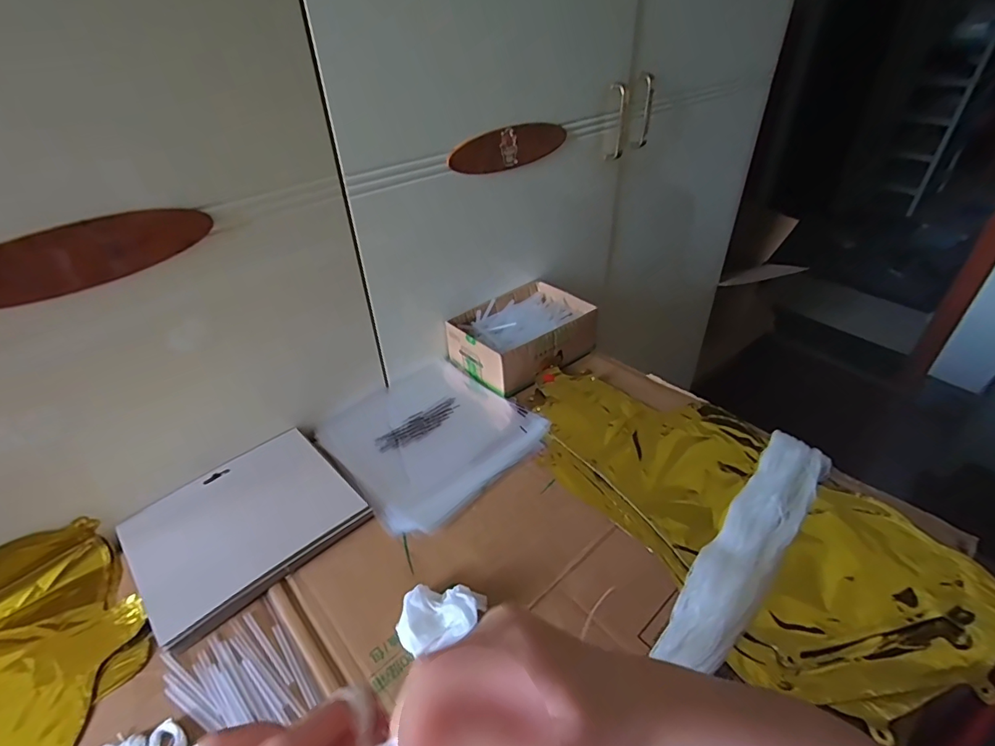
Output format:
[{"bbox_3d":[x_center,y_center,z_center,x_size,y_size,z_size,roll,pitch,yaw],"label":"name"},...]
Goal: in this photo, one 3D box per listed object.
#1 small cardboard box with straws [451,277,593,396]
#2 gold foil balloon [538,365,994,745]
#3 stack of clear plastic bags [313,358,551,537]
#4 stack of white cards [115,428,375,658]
[{"bbox_3d":[0.035,-0.053,0.695,0.184,0.067,0.131,-26,41,-28],"label":"small cardboard box with straws"},{"bbox_3d":[0.234,0.122,0.521,0.264,0.039,0.477,-23,40,-24],"label":"gold foil balloon"},{"bbox_3d":[-0.085,0.074,0.596,0.231,0.015,0.217,28,46,36],"label":"stack of clear plastic bags"},{"bbox_3d":[-0.252,0.147,0.491,0.194,0.024,0.163,-31,44,-33],"label":"stack of white cards"}]

